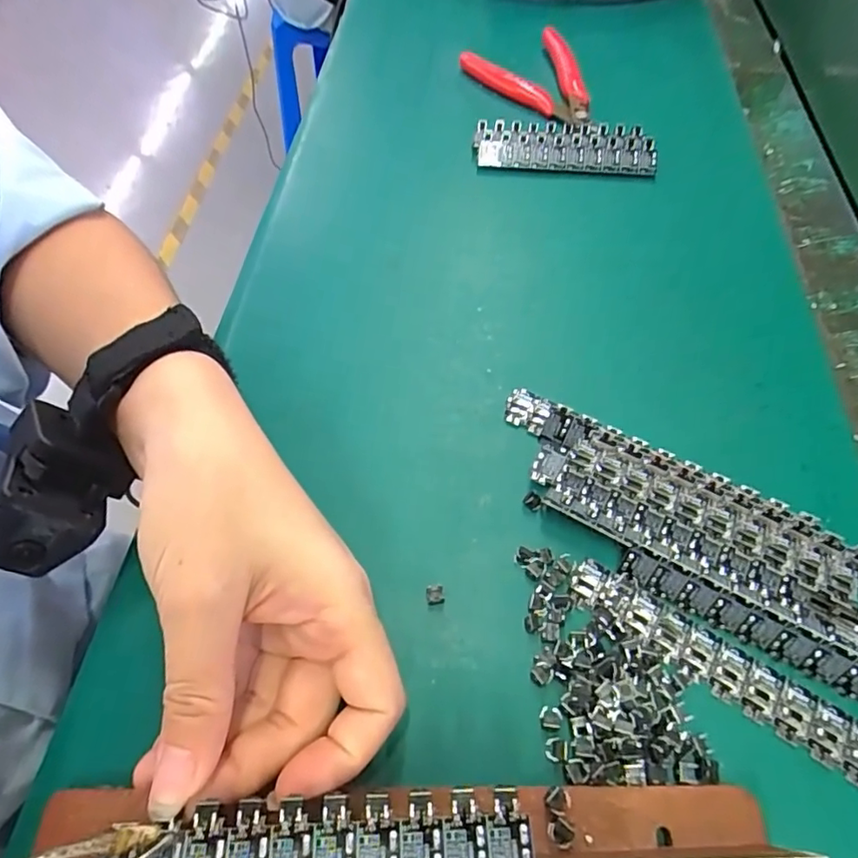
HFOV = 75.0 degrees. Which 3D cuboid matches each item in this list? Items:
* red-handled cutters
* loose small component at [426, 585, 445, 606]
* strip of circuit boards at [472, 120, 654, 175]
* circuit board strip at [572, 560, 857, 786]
[{"bbox_3d":[0.083,-0.252,0.398,0.082,0.015,0.103,-21,60,-13],"label":"red-handled cutters"},{"bbox_3d":[0.002,0.063,0.212,0.007,0.005,0.007,-6,58,-4],"label":"loose small component"},{"bbox_3d":[0.085,-0.178,0.353,0.109,0.011,0.039,1,58,2],"label":"strip of circuit boards"},{"bbox_3d":[0.101,0.082,0.197,0.107,0.005,0.020,30,64,19],"label":"circuit board strip"}]

